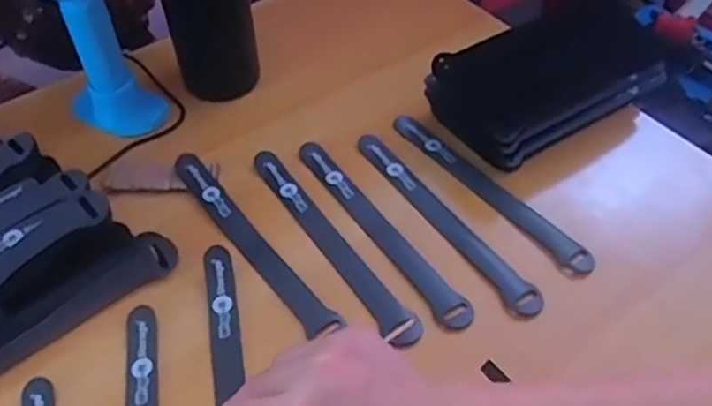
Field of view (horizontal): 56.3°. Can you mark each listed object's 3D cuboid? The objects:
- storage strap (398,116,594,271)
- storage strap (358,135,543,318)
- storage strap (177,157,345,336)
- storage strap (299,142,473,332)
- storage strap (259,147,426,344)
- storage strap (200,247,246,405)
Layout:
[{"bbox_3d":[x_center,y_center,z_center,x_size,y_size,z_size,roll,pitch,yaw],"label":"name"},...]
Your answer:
[{"bbox_3d":[0.097,-0.012,0.501,0.025,0.008,0.194,-33,57,-24],"label":"storage strap"},{"bbox_3d":[0.063,0.009,0.487,0.019,0.007,0.194,-28,55,-22],"label":"storage strap"},{"bbox_3d":[-0.077,0.024,0.474,0.020,0.007,0.185,-31,56,-23],"label":"storage strap"},{"bbox_3d":[0.015,0.015,0.479,0.022,0.005,0.196,-28,55,-22],"label":"storage strap"},{"bbox_3d":[-0.020,0.025,0.475,0.022,0.004,0.198,-33,54,-14],"label":"storage strap"},{"bbox_3d":[-0.081,0.099,0.402,0.023,0.040,0.182,-8,33,-7],"label":"storage strap"}]

